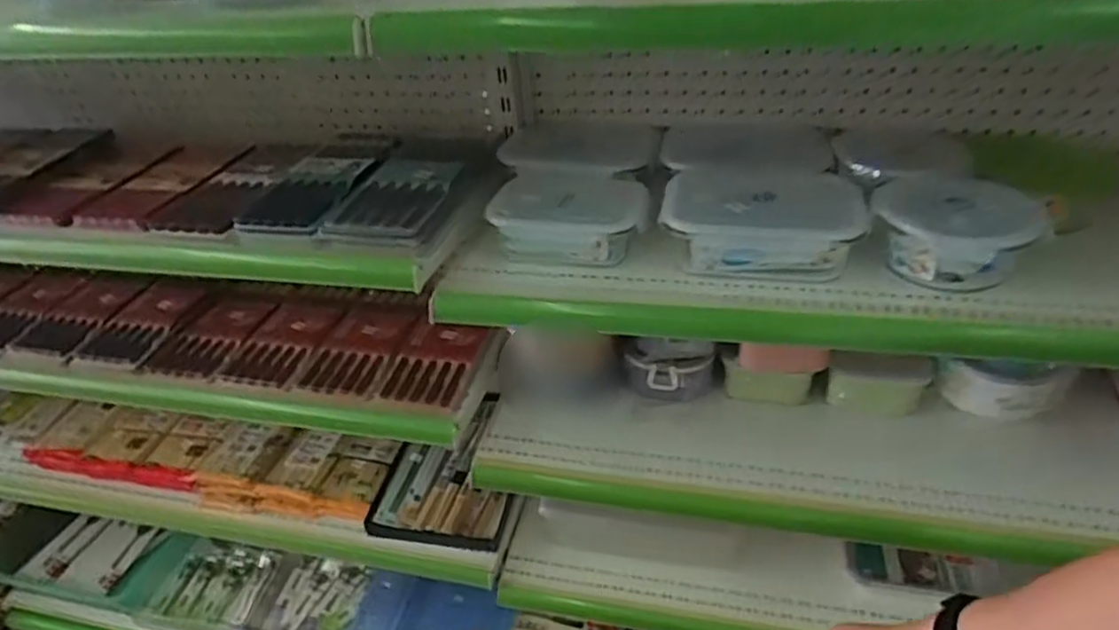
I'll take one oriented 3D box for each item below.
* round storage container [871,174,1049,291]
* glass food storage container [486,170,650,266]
[{"bbox_3d":[0.399,-0.086,0.672,0.155,0.062,0.160,17,42,26],"label":"round storage container"},{"bbox_3d":[0.017,-0.113,0.744,0.171,0.056,0.123,6,38,14],"label":"glass food storage container"}]

